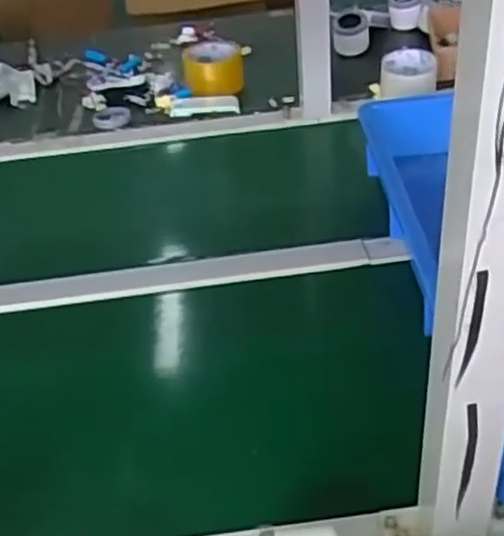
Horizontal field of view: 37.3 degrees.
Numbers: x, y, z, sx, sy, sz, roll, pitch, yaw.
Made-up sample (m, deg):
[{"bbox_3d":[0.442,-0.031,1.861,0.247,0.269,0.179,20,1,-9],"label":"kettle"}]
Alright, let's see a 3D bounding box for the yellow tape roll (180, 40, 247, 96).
[{"bbox_3d":[-0.060,-0.328,1.210,0.095,0.050,0.101,-4,38,3],"label":"yellow tape roll"}]

